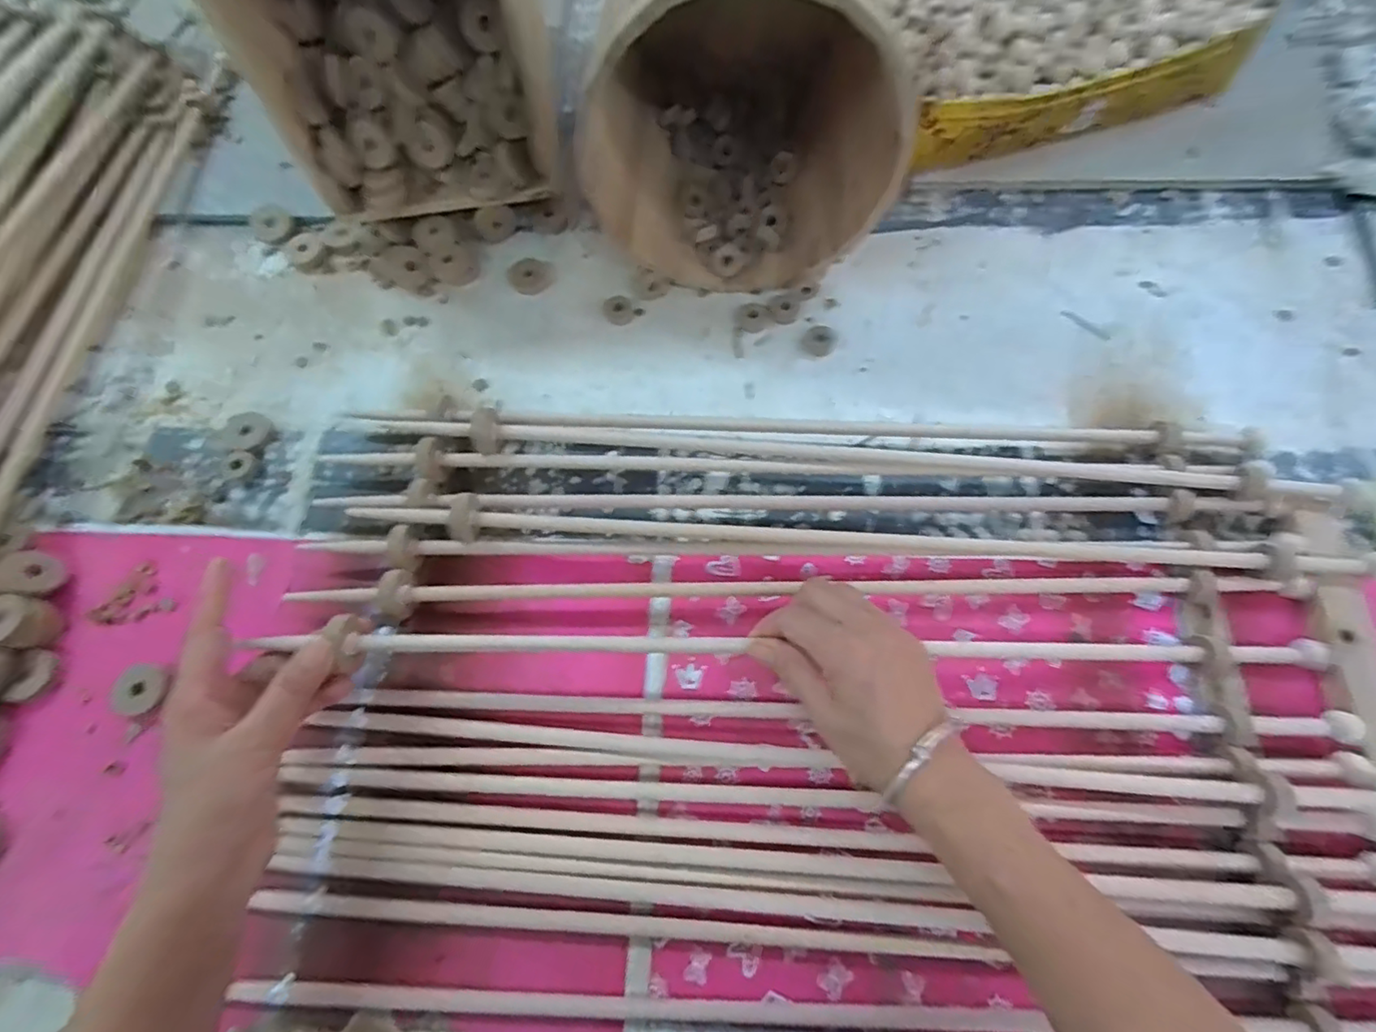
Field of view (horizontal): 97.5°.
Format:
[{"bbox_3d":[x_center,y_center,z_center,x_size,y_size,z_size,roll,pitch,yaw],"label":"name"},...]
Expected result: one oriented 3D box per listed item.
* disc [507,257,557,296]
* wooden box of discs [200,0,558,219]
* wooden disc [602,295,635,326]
[{"bbox_3d":[-0.143,-0.219,0.550,0.042,0.004,0.038,31,75,12],"label":"disc"},{"bbox_3d":[-0.216,-0.371,0.465,0.197,0.193,0.156,-5,71,1],"label":"wooden box of discs"},{"bbox_3d":[-0.061,-0.181,0.531,0.027,0.006,0.028,-1,71,2],"label":"wooden disc"}]

